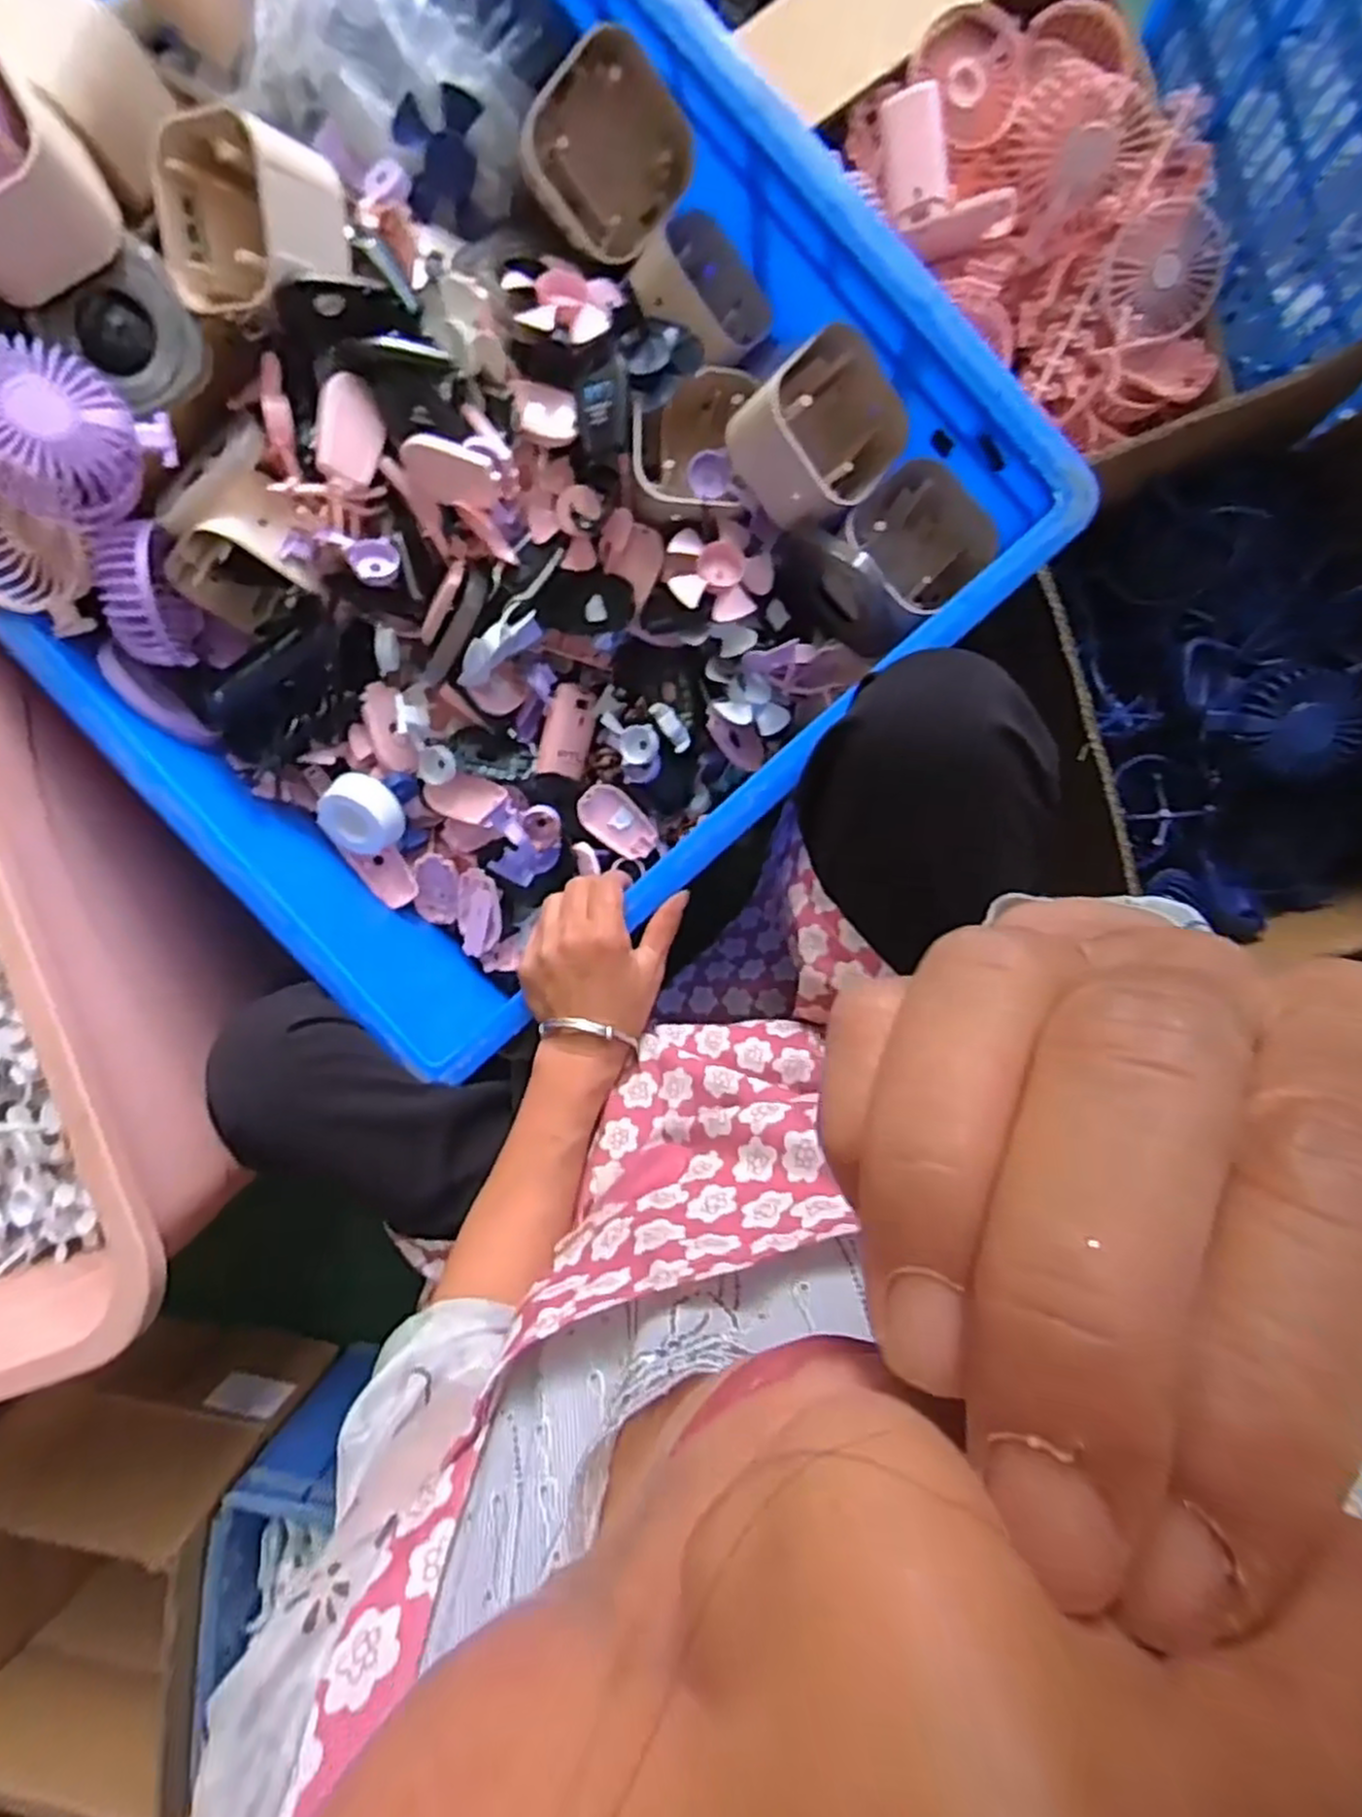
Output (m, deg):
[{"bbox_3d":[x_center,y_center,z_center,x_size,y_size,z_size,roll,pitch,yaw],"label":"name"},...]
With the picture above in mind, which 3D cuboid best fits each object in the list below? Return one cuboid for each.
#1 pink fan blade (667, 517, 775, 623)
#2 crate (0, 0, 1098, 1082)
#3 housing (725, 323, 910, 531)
[{"bbox_3d":[0.026,-0.232,0.526,0.066,0.029,0.070,0,96,3],"label":"pink fan blade"},{"bbox_3d":[-0.189,-0.310,0.502,0.532,0.208,0.675,-43,92,7],"label":"crate"},{"bbox_3d":[0.085,-0.299,0.489,0.081,0.064,0.088,-46,112,-14],"label":"housing"}]

